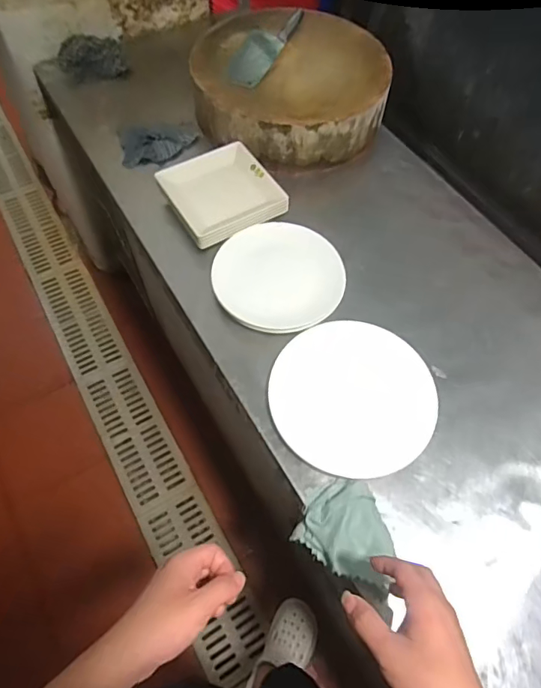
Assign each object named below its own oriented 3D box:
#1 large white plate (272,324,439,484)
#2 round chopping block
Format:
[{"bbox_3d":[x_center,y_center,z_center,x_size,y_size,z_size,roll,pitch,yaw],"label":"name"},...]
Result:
[{"bbox_3d":[0.126,0.077,0.723,0.241,0.020,0.241,0,60,-1],"label":"large white plate"},{"bbox_3d":[0.042,-0.557,1.037,0.395,0.127,0.395,0,60,-1],"label":"round chopping block"}]

